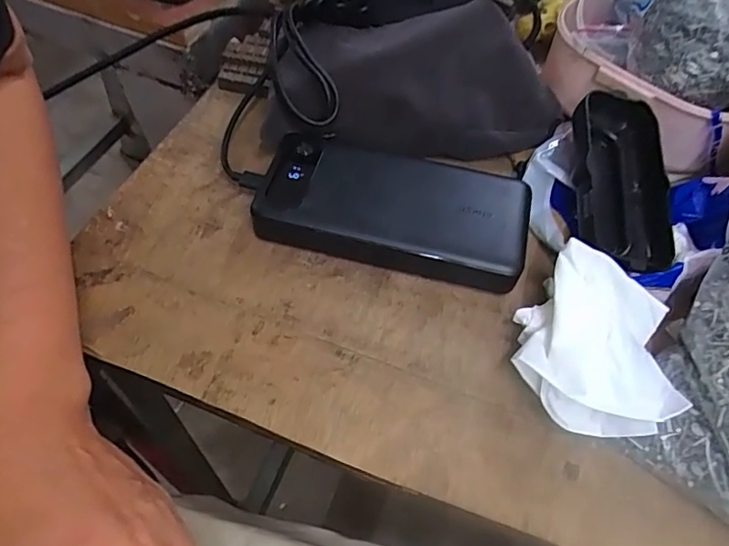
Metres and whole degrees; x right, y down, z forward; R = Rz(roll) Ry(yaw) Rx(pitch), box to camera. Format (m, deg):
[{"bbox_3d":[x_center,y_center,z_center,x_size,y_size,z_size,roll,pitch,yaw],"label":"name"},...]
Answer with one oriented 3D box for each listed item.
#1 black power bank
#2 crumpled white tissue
[{"bbox_3d":[0.017,-0.037,0.322,0.154,0.025,0.068,14,56,5],"label":"black power bank"},{"bbox_3d":[0.112,0.037,0.271,0.072,0.045,0.082,14,57,5],"label":"crumpled white tissue"}]

